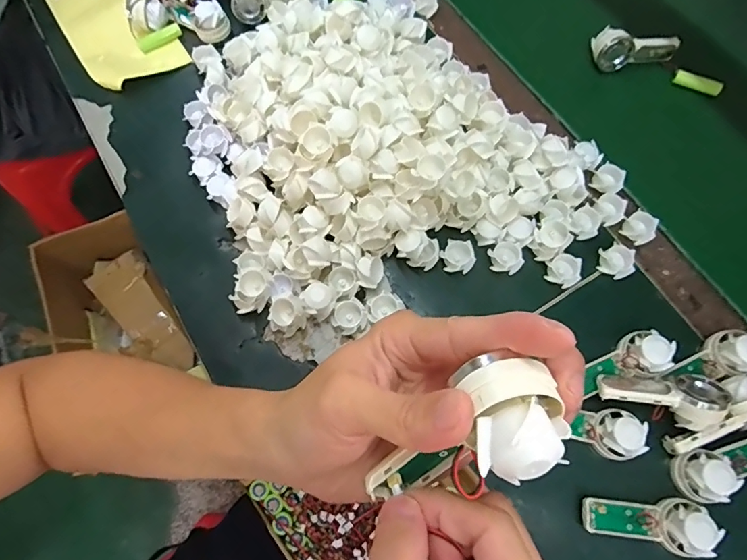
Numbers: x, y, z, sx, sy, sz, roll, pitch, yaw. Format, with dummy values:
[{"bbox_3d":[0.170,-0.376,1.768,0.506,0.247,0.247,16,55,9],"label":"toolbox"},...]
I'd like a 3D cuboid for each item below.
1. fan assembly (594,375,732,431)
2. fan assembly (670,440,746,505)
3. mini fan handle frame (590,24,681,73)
[{"bbox_3d":[0.235,0.095,0.379,0.091,0.026,0.036,4,40,19],"label":"fan assembly"},{"bbox_3d":[0.289,0.149,0.364,0.091,0.028,0.038,-10,70,-3],"label":"fan assembly"},{"bbox_3d":[0.296,-0.265,0.517,0.096,0.031,0.038,-10,70,-3],"label":"mini fan handle frame"}]

